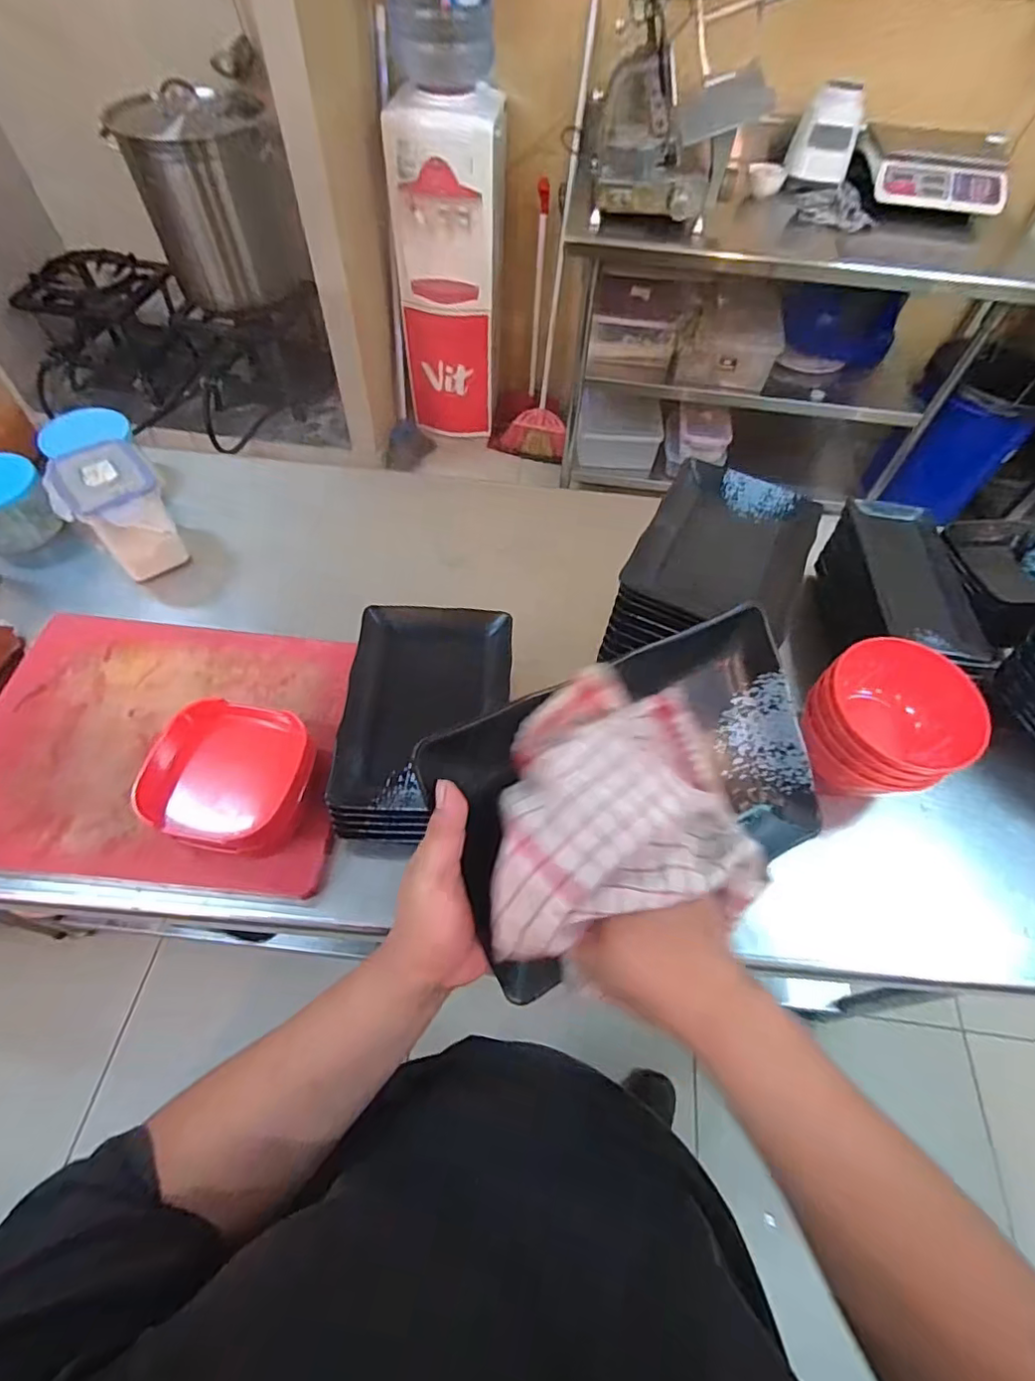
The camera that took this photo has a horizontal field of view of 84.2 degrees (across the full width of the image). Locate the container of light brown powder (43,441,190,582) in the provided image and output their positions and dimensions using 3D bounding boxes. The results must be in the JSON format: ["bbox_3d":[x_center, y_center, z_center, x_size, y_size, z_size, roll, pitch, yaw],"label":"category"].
[{"bbox_3d":[-0.502,-0.226,0.727,0.106,0.125,0.111,-37,67,-23],"label":"container of light brown powder"}]

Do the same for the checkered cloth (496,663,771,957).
[{"bbox_3d":[0.062,0.071,0.342,0.168,0.083,0.135,-9,59,-8],"label":"checkered cloth"}]

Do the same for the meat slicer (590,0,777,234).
[{"bbox_3d":[0.362,-1.306,1.292,0.354,0.323,0.342,9,58,3],"label":"meat slicer"}]

